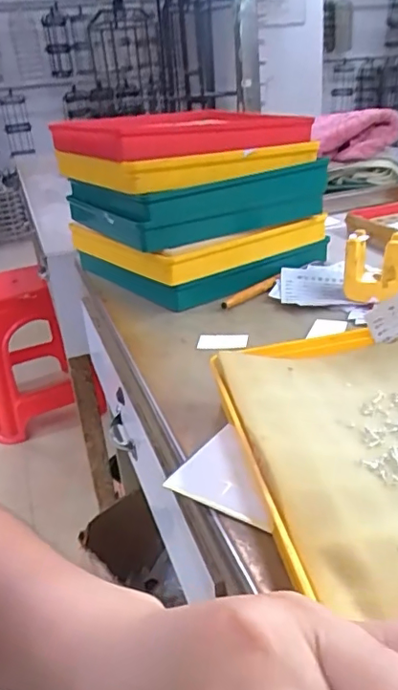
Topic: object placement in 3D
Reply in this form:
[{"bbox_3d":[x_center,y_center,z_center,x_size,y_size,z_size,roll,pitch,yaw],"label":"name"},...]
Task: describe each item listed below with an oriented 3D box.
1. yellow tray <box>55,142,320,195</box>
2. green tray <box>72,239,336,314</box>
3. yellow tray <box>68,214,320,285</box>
[{"bbox_3d":[-0.009,-0.237,0.690,0.253,0.040,0.196,-24,31,-34],"label":"yellow tray"},{"bbox_3d":[0.007,-0.124,0.768,0.248,0.033,0.246,-24,31,-34],"label":"green tray"},{"bbox_3d":[-0.003,-0.154,0.750,0.259,0.045,0.236,-24,31,-34],"label":"yellow tray"}]

